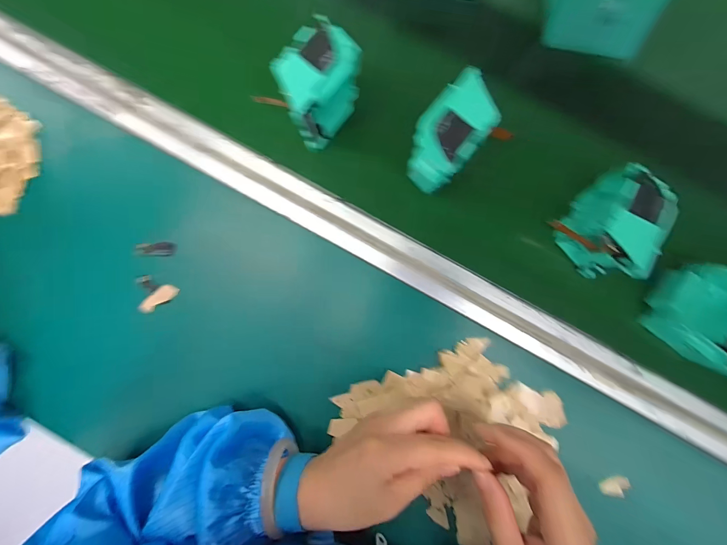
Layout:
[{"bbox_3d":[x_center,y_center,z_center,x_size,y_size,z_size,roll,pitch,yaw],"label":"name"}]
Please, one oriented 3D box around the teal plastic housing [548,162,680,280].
[{"bbox_3d":[0.203,-0.039,0.288,0.045,0.088,0.075,26,90,0],"label":"teal plastic housing"}]

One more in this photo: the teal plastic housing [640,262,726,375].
[{"bbox_3d":[0.298,0.038,0.293,0.088,0.041,0.069,38,90,0],"label":"teal plastic housing"}]

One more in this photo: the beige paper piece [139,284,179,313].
[{"bbox_3d":[-0.201,0.025,0.332,0.037,0.009,0.015,-34,90,0],"label":"beige paper piece"}]

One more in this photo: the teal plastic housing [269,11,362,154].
[{"bbox_3d":[-0.039,-0.157,0.292,0.046,0.074,0.079,37,90,0],"label":"teal plastic housing"}]

